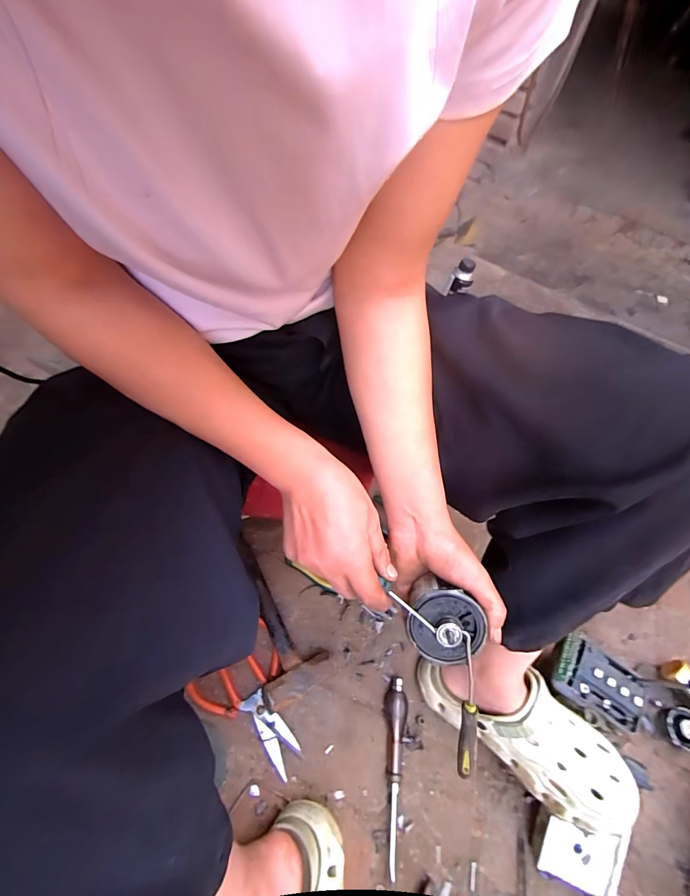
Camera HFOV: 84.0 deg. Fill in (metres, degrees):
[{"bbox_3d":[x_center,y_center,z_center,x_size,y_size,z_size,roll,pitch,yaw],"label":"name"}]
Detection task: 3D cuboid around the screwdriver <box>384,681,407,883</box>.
[{"bbox_3d":[0.068,0.423,0.510,0.029,0.023,0.199,7,58,-3],"label":"screwdriver"}]

